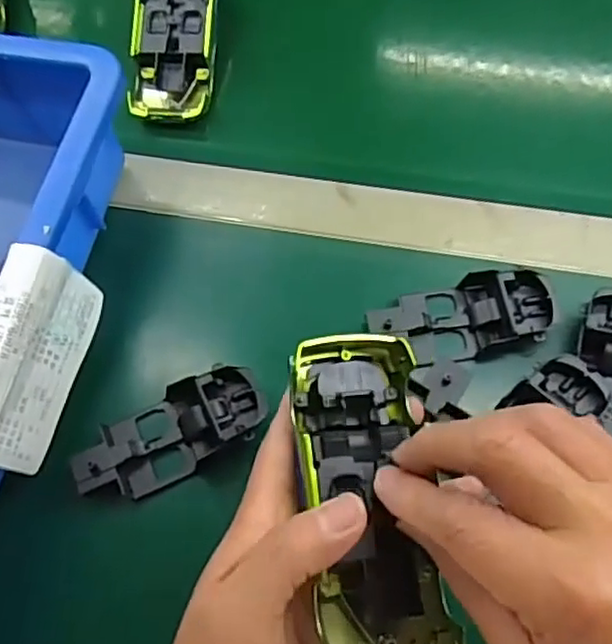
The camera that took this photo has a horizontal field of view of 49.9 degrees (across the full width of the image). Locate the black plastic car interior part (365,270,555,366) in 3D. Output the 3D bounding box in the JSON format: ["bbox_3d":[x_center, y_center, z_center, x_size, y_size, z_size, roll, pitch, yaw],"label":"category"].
[{"bbox_3d":[0.085,0.000,0.366,0.097,0.029,0.044,-11,66,-3],"label":"black plastic car interior part"}]

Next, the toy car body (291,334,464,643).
[{"bbox_3d":[0.026,0.069,0.260,0.049,0.032,0.134,-8,73,-1],"label":"toy car body"}]

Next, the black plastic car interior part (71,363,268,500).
[{"bbox_3d":[-0.070,0.058,0.342,0.099,0.020,0.042,-28,68,-10],"label":"black plastic car interior part"}]

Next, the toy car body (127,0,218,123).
[{"bbox_3d":[-0.088,-0.203,0.452,0.054,0.023,0.137,2,82,3],"label":"toy car body"}]

